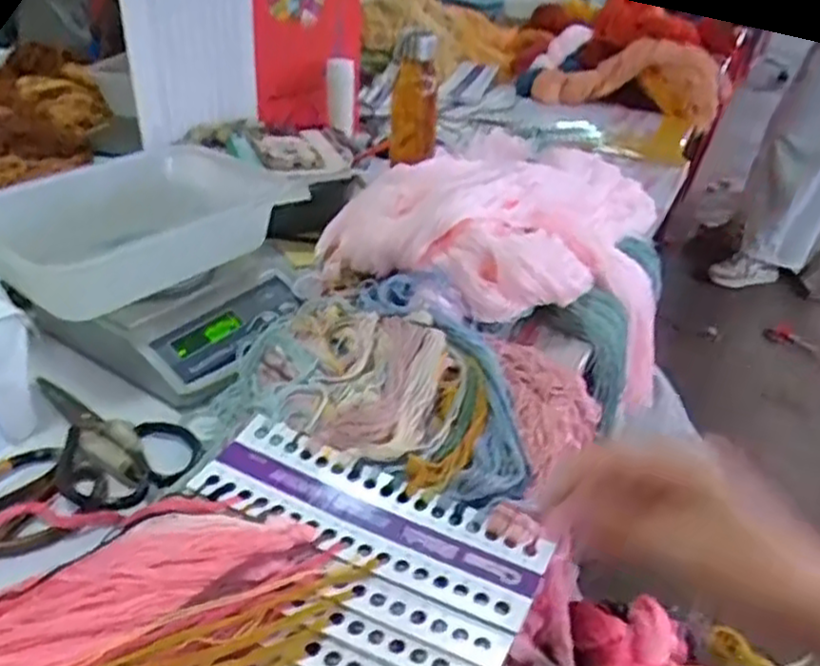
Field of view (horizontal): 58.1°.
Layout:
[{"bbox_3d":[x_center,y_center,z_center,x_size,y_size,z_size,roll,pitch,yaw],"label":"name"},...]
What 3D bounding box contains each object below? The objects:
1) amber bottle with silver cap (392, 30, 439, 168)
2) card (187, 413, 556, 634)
[{"bbox_3d":[0.004,-0.313,1.029,0.061,0.188,0.085,-2,36,-4],"label":"amber bottle with silver cap"},{"bbox_3d":[-0.029,0.122,0.501,0.240,0.010,0.080,20,34,20],"label":"card"}]

